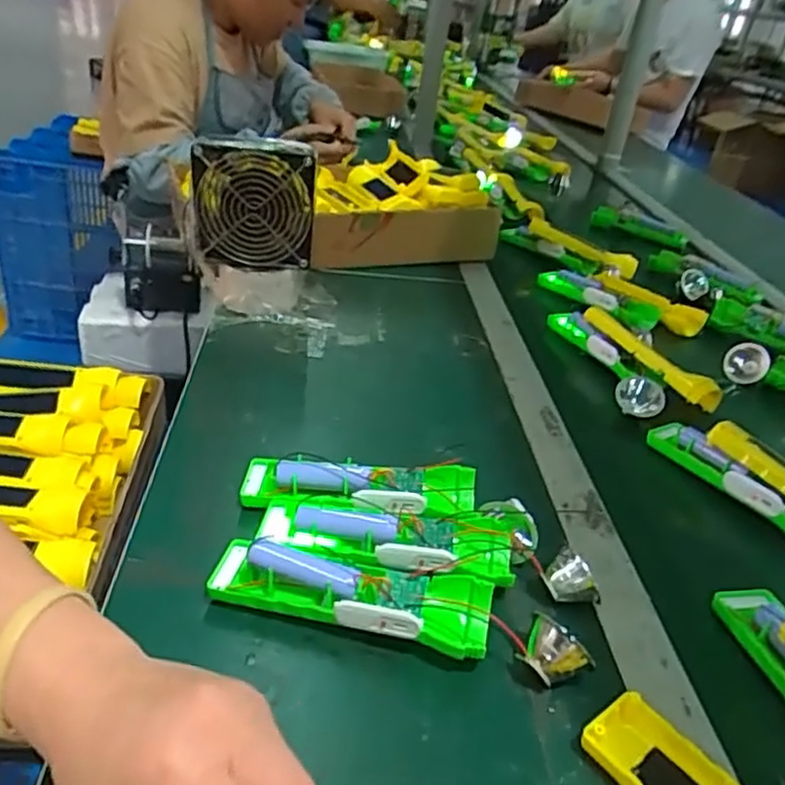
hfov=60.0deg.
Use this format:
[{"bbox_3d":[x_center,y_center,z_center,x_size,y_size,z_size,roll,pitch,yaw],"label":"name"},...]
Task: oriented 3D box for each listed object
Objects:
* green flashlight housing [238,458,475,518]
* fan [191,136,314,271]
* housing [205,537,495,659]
[{"bbox_3d":[-0.024,0.073,0.479,0.161,0.037,0.053,5,31,-5],"label":"green flashlight housing"},{"bbox_3d":[-0.143,-0.191,0.695,0.122,0.120,0.035,2,32,-8],"label":"fan"},{"bbox_3d":[-0.025,0.119,0.397,0.161,0.041,0.047,10,31,4],"label":"housing"}]

